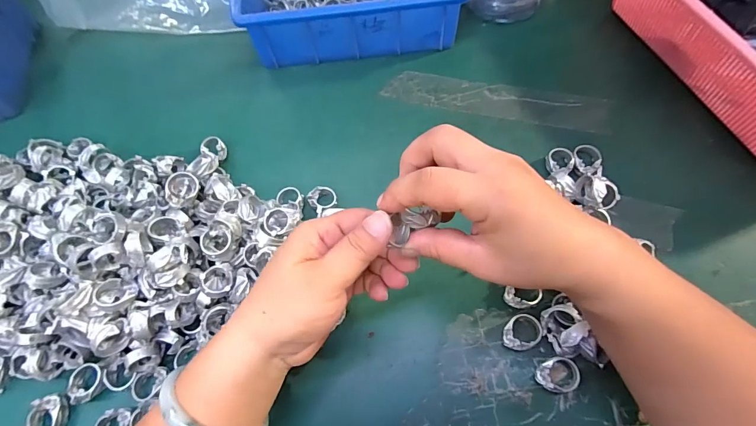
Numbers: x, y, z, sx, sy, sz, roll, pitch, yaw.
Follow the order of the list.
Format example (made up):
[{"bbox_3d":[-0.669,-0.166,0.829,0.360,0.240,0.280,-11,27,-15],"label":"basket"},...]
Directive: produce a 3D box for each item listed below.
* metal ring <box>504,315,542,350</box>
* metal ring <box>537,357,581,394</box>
[{"bbox_3d":[0.113,0.094,0.292,0.032,0.013,0.024,-36,70,-12],"label":"metal ring"},{"bbox_3d":[0.134,0.121,0.277,0.030,0.016,0.024,2,67,4],"label":"metal ring"}]

